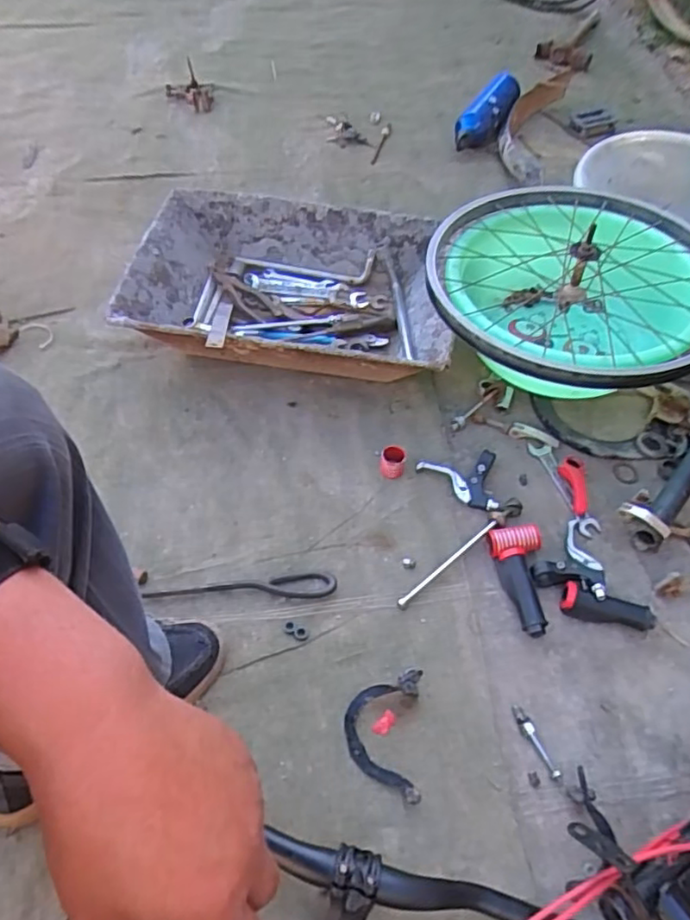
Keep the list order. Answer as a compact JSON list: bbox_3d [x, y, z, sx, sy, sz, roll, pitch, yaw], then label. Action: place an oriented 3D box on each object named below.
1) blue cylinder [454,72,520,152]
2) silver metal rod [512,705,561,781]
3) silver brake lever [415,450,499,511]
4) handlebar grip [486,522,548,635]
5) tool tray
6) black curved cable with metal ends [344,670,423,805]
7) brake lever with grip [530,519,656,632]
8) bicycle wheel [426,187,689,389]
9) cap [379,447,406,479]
[{"bbox_3d":[0.279,-0.661,1.197,0.069,0.055,0.195,36,82,22],"label":"blue cylinder"},{"bbox_3d":[0.202,0.299,0.670,0.014,0.010,0.080,-21,59,-14],"label":"silver metal rod"},{"bbox_3d":[0.155,0.033,0.836,0.100,0.030,0.082,-8,56,-6],"label":"silver brake lever"},{"bbox_3d":[0.211,0.141,0.758,0.063,0.031,0.133,0,56,-1],"label":"handlebar grip"},{"bbox_3d":[-0.082,-0.253,0.981,0.474,0.121,0.313,7,56,4],"label":"tool tray"},{"bbox_3d":[0.040,0.285,0.665,0.079,0.025,0.127,4,56,2],"label":"black curved cable with metal ends"},{"bbox_3d":[0.304,0.148,0.754,0.138,0.034,0.097,40,64,23],"label":"brake lever with grip"},{"bbox_3d":[0.309,-0.262,0.830,0.391,0.125,0.384,0,56,0],"label":"bicycle wheel"},{"bbox_3d":[0.064,0.004,0.851,0.031,0.034,0.032,0,56,0],"label":"cap"}]

